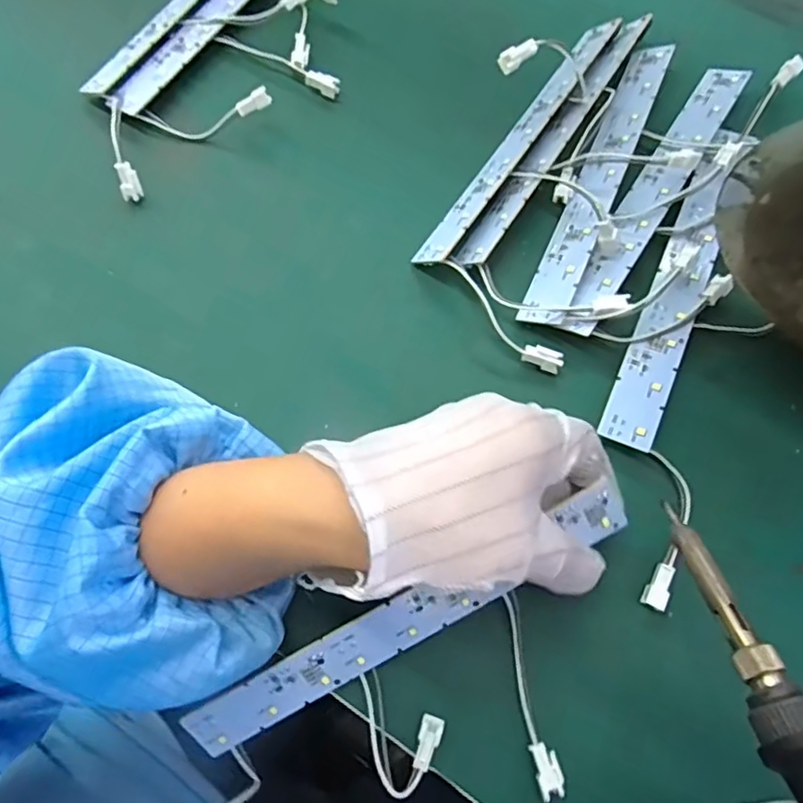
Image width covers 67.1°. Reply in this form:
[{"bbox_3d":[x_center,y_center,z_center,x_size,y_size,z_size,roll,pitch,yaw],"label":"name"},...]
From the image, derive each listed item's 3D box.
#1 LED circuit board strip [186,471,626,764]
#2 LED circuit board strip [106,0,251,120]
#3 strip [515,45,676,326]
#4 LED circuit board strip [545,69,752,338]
[{"bbox_3d":[0.003,0.089,0.247,0.195,0.004,0.024,-29,108,1],"label":"LED circuit board strip"},{"bbox_3d":[-0.109,-0.243,0.374,0.020,0.010,0.194,31,74,10],"label":"LED circuit board strip"},{"bbox_3d":[0.107,-0.122,0.325,0.026,0.005,0.190,14,69,33],"label":"strip"},{"bbox_3d":[0.134,-0.112,0.321,0.023,0.006,0.193,26,72,28],"label":"LED circuit board strip"}]

